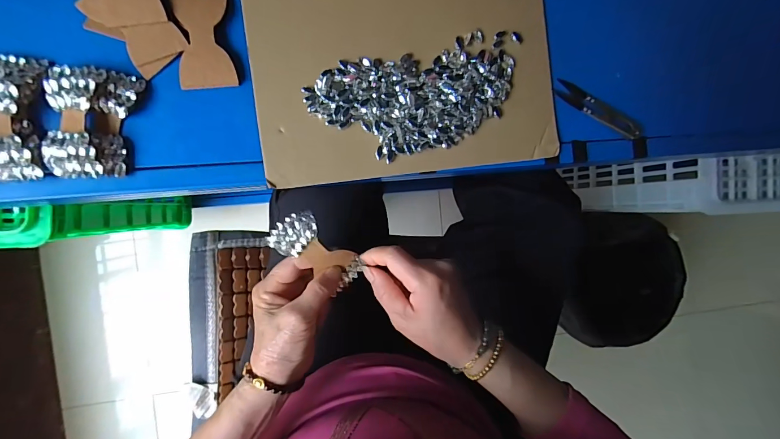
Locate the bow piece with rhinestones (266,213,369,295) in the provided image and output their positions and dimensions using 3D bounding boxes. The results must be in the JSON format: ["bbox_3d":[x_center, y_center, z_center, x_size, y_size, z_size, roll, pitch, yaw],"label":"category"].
[{"bbox_3d":[-0.064,0.026,0.318,0.084,0.015,0.041,33,84,-9],"label":"bow piece with rhinestones"}]

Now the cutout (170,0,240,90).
[{"bbox_3d":[-0.164,-0.159,0.309,0.045,0.005,0.081,-8,92,-7],"label":"cutout"}]

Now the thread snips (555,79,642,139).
[{"bbox_3d":[0.216,-0.114,0.367,0.098,0.006,0.026,28,84,-6],"label":"thread snips"}]

